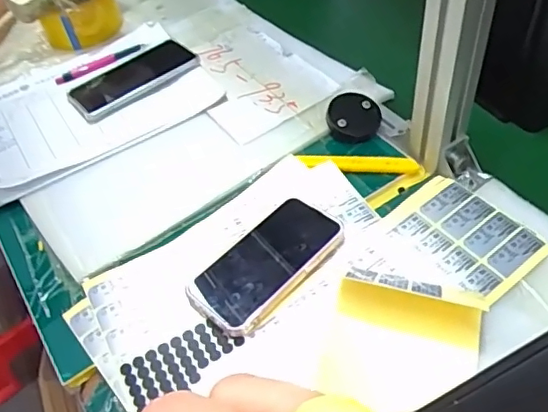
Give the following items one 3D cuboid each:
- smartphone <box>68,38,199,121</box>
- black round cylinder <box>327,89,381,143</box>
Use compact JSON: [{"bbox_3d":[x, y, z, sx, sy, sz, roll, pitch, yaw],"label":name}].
[{"bbox_3d":[-0.182,-0.168,0.731,0.164,0.013,0.091,-36,52,-16],"label":"smartphone"},{"bbox_3d":[0.090,-0.102,0.637,0.058,0.023,0.070,-1,49,6],"label":"black round cylinder"}]

